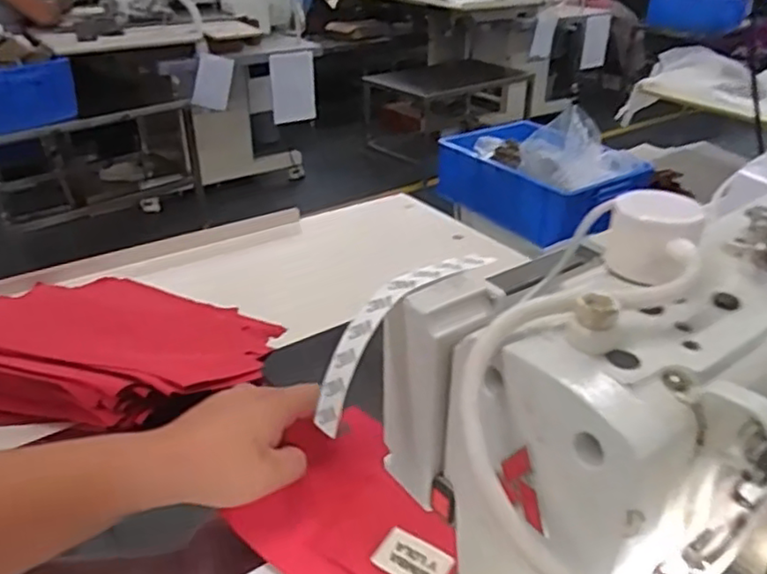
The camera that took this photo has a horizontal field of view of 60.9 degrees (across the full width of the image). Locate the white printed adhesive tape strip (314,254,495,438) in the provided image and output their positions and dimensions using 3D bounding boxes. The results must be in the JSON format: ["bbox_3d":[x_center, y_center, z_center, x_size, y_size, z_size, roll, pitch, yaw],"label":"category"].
[{"bbox_3d":[0.001,0.019,0.324,0.118,0.032,0.016,-48,45,-6],"label":"white printed adhesive tape strip"}]

